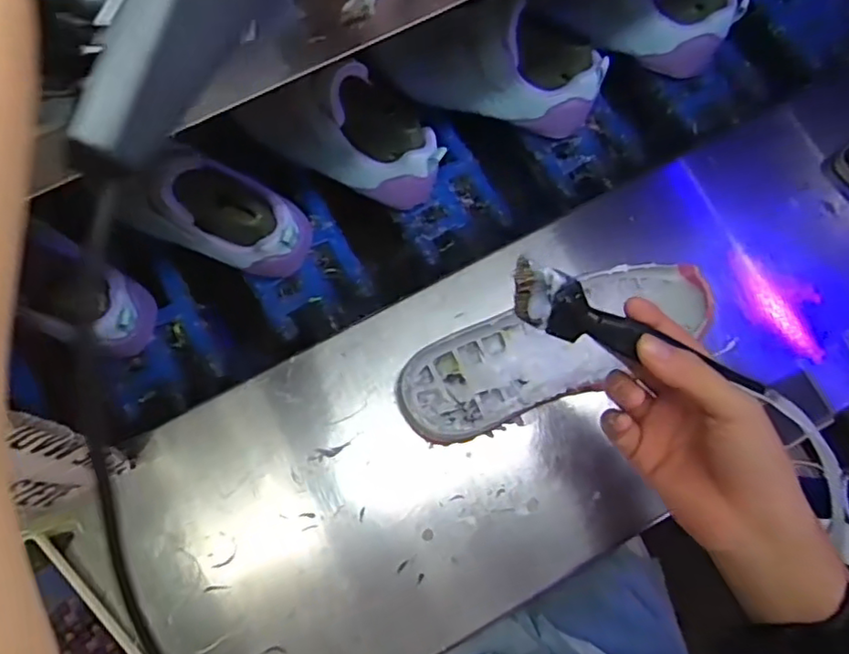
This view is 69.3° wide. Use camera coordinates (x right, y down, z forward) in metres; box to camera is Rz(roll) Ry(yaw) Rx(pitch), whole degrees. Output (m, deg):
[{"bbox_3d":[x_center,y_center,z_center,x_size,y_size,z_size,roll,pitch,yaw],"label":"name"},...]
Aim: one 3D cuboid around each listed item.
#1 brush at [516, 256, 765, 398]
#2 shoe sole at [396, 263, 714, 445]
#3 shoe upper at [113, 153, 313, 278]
[{"bbox_3d":[0.104,0.007,0.323,0.133,0.036,0.010,28,38,-3],"label":"brush"},{"bbox_3d":[0.098,0.013,0.461,0.240,0.032,0.073,-24,77,-7],"label":"shoe sole"},{"bbox_3d":[-0.161,-0.088,0.488,0.161,0.098,0.068,18,76,4],"label":"shoe upper"}]

